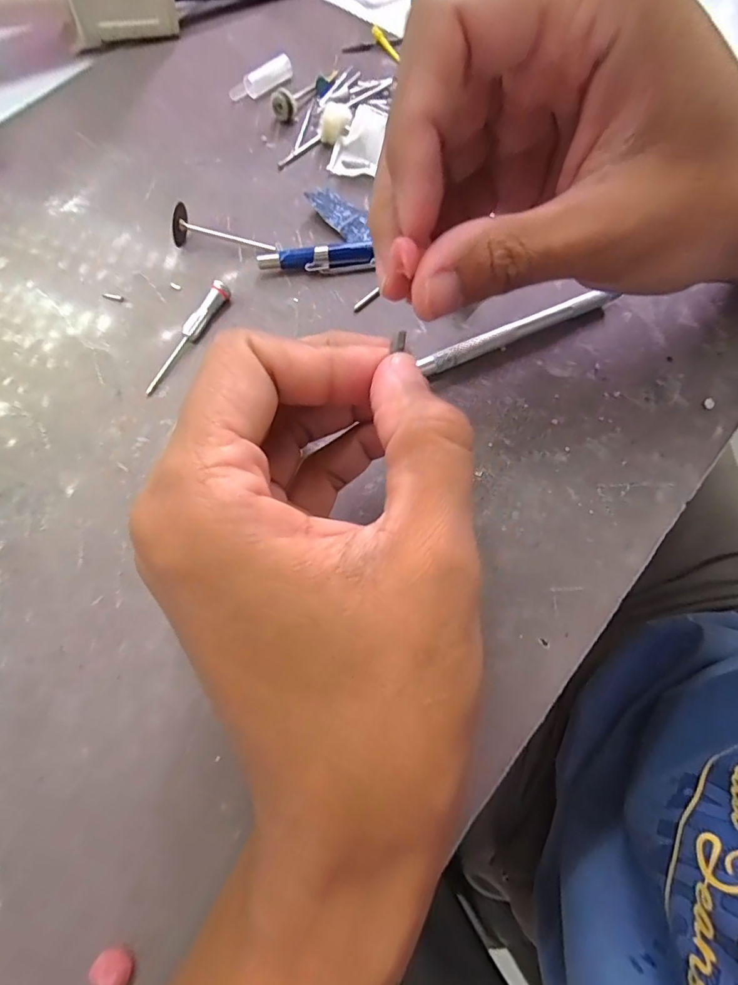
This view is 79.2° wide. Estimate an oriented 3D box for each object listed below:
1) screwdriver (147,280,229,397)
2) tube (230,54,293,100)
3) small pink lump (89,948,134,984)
[{"bbox_3d":[-0.080,-0.069,0.196,0.007,0.009,0.059,28,73,9],"label":"screwdriver"},{"bbox_3d":[-0.061,-0.235,0.254,0.039,0.010,0.011,-26,73,-9],"label":"tube"},{"bbox_3d":[-0.071,0.133,0.124,0.011,0.006,0.007,38,75,12],"label":"small pink lump"}]

